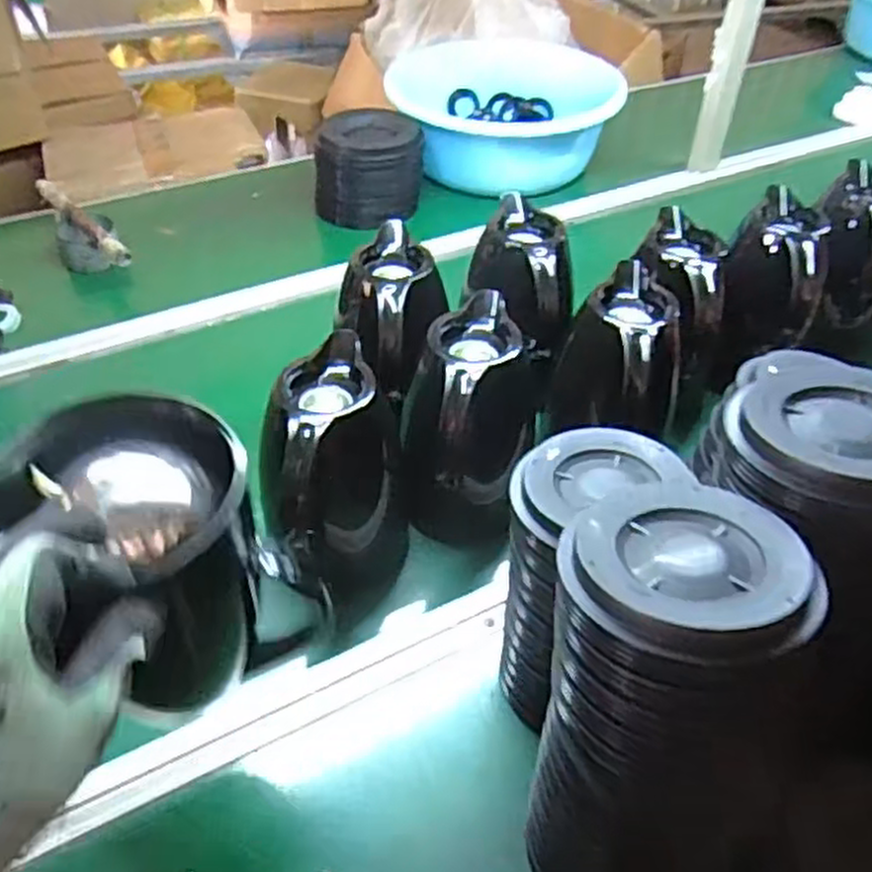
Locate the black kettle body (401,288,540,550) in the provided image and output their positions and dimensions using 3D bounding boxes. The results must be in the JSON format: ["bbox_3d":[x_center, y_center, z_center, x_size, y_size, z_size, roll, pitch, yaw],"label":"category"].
[{"bbox_3d":[0.027,0.011,0.716,0.111,0.219,0.161,5,44,6],"label":"black kettle body"}]

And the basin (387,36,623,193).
[{"bbox_3d":[0.117,-0.541,1.334,0.386,0.135,0.335,-9,45,-9],"label":"basin"}]

